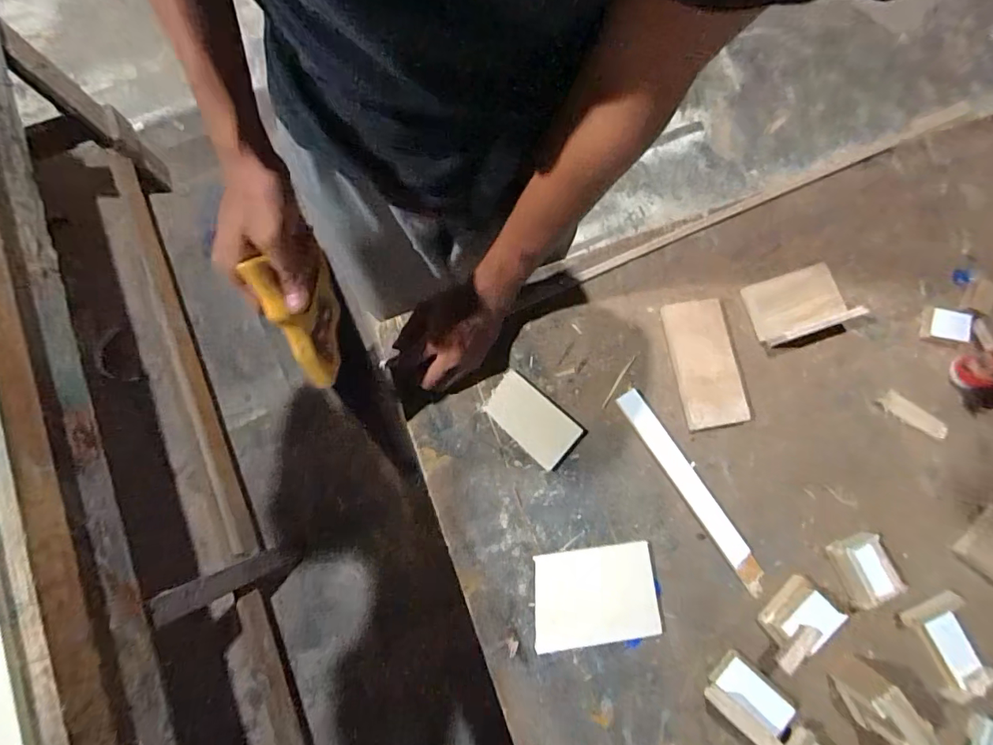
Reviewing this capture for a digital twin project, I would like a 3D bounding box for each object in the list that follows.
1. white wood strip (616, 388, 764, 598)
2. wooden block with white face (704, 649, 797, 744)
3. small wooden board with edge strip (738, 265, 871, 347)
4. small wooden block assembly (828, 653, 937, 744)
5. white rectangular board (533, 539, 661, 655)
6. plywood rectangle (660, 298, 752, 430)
[{"bbox_3d":[0.229,0.135,0.567,0.029,0.008,0.261,-32,83,-8],"label":"white wood strip"},{"bbox_3d":[0.270,0.348,0.512,0.081,0.030,0.059,41,81,5],"label":"wooden block with white face"},{"bbox_3d":[0.370,-0.086,0.595,0.110,0.031,0.078,-17,81,-6],"label":"small wooden board with edge strip"},{"bbox_3d":[0.392,0.340,0.495,0.034,0.073,0.068,-36,83,-8],"label":"small wooden block assembly"},{"bbox_3d":[0.109,0.249,0.540,0.137,0.009,0.097,-6,80,-4],"label":"white rectangular board"},{"bbox_3d":[0.251,-0.012,0.588,0.072,0.012,0.155,-7,80,-4],"label":"plywood rectangle"}]

